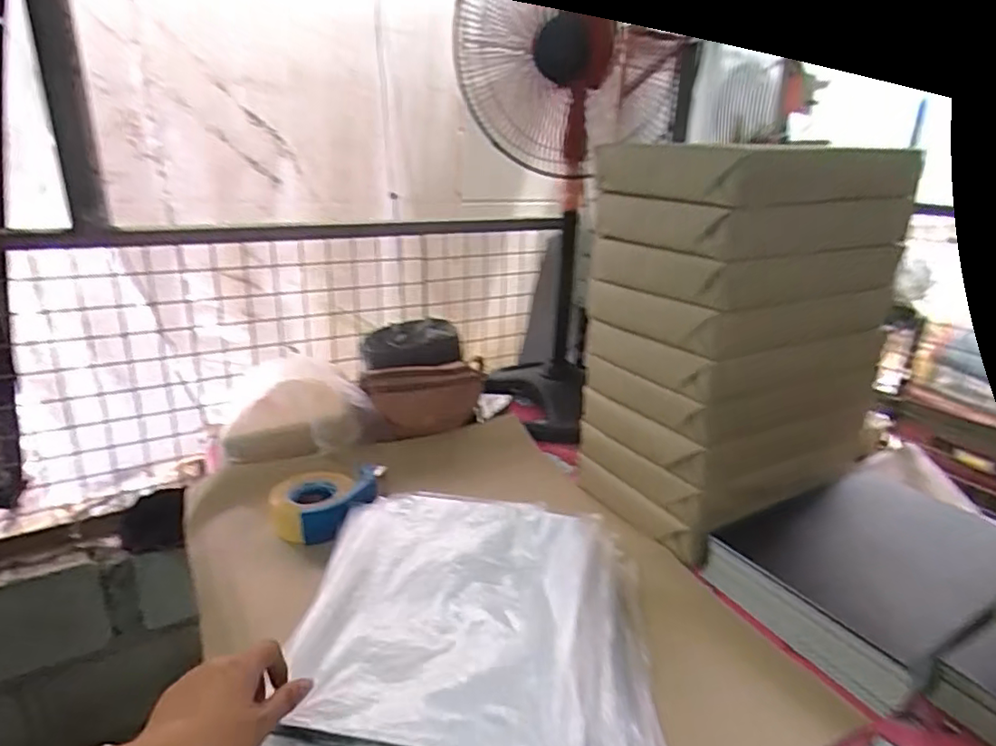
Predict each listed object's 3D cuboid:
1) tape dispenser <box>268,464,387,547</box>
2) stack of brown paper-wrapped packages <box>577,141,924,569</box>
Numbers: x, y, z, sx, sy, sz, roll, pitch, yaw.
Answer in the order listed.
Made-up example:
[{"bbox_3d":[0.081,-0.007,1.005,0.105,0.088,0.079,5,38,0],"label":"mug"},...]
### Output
[{"bbox_3d":[-0.265,0.203,0.904,0.158,0.066,0.130,0,20,1],"label":"tape dispenser"},{"bbox_3d":[0.362,-0.053,0.920,0.392,0.517,0.267,-8,21,-24],"label":"stack of brown paper-wrapped packages"}]

